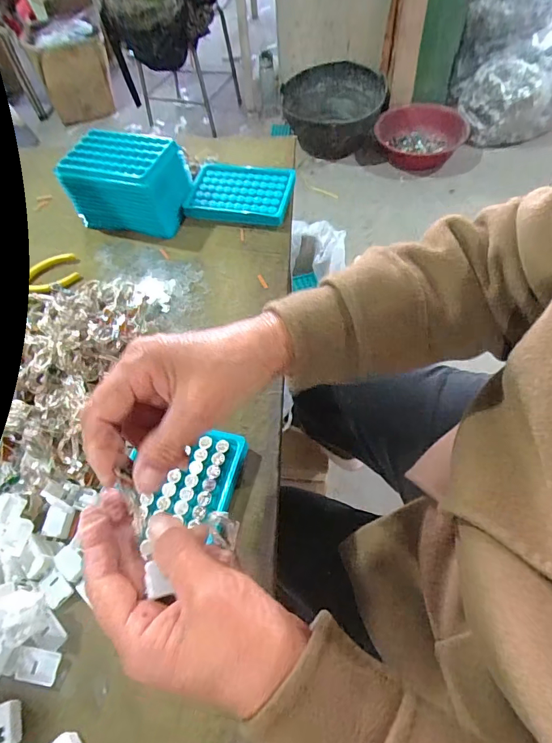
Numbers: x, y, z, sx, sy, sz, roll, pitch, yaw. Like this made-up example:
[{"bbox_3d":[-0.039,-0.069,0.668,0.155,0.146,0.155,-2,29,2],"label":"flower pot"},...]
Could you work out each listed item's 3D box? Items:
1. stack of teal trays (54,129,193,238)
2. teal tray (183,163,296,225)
[{"bbox_3d":[-0.185,-0.238,0.542,0.129,0.083,0.090,12,59,11],"label":"stack of teal trays"},{"bbox_3d":[-0.046,-0.233,0.564,0.132,0.026,0.090,9,59,10],"label":"teal tray"}]

